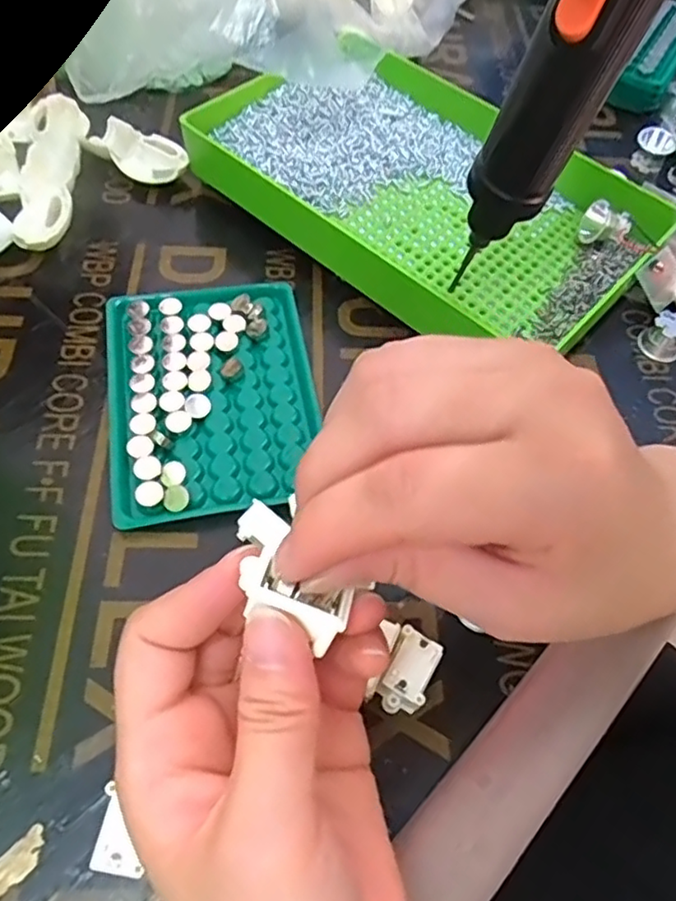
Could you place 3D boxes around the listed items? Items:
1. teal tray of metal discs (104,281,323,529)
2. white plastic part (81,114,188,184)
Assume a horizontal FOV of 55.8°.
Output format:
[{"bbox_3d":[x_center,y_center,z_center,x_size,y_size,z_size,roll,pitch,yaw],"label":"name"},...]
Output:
[{"bbox_3d":[-0.061,-0.032,0.305,0.094,0.011,0.134,-8,60,-9],"label":"teal tray of metal discs"},{"bbox_3d":[-0.119,-0.176,0.384,0.061,0.016,0.034,27,61,11],"label":"white plastic part"}]

